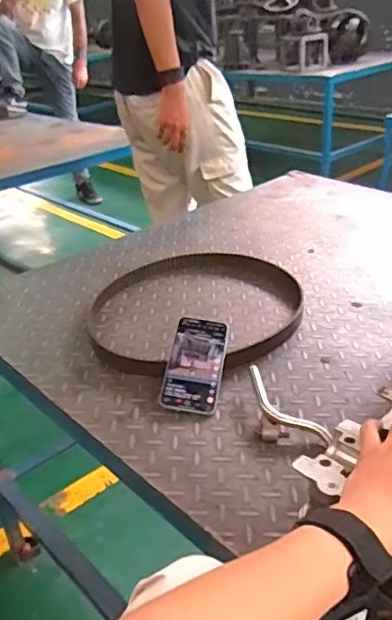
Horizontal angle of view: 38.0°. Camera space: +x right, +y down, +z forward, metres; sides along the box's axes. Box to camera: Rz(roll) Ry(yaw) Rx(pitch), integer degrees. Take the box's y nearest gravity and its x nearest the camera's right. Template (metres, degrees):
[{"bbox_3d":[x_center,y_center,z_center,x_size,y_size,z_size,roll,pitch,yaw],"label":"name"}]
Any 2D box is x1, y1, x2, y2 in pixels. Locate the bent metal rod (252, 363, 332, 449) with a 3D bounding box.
[{"bbox_3d":[0.118,0.133,0.759,0.144,0.012,0.047,37,45,20],"label":"bent metal rod"}]

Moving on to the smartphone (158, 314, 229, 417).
[{"bbox_3d":[0.000,0.077,0.826,0.078,0.011,0.159,11,52,4],"label":"smartphone"}]

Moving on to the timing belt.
[{"bbox_3d":[0.003,-0.012,1.026,0.397,0.038,0.395,-11,30,-12],"label":"timing belt"}]

